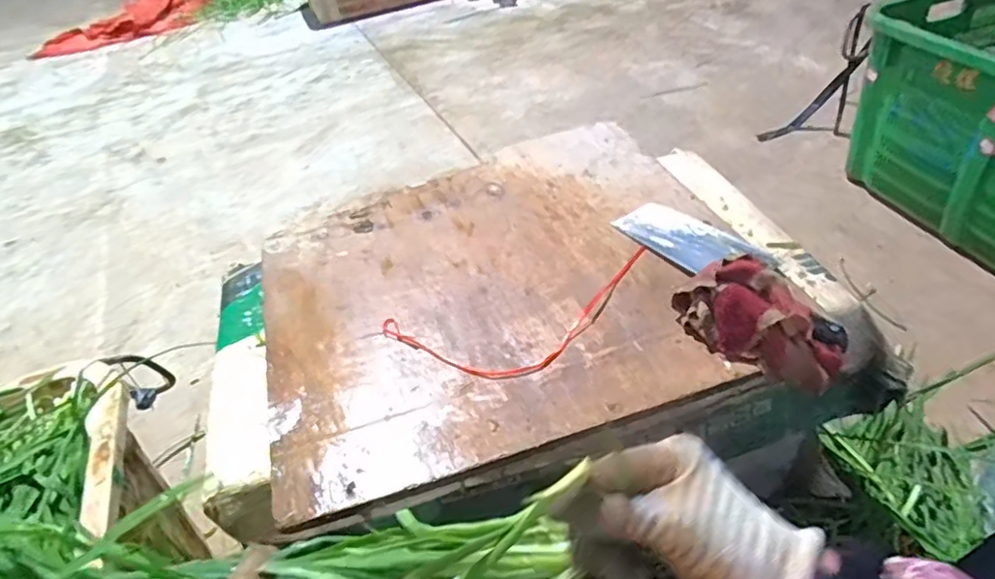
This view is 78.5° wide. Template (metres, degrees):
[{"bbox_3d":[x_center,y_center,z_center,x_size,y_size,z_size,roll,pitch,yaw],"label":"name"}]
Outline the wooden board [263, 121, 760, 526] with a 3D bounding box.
[{"bbox_3d":[0.005,-0.029,0.685,0.511,0.012,0.470,-16,41,-10],"label":"wooden board"}]

